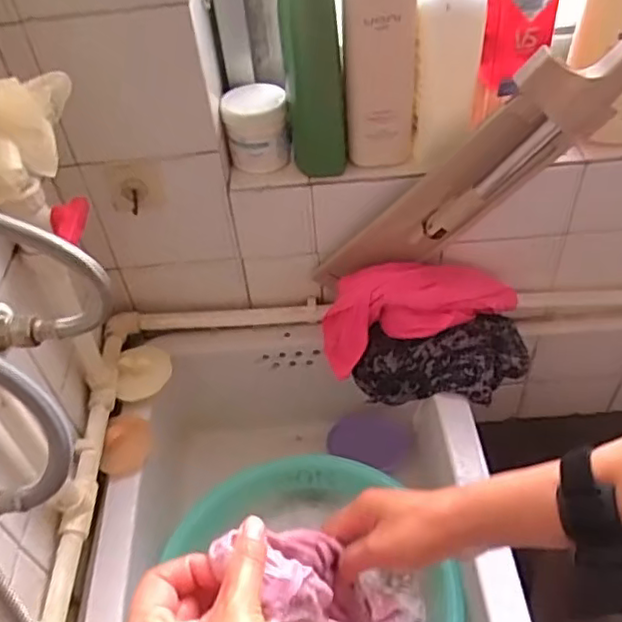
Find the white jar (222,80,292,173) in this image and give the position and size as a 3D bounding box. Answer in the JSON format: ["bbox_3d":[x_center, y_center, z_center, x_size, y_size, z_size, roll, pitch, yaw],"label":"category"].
[{"bbox_3d":[-0.061,-0.203,0.721,0.070,0.076,0.062,-12,47,-6],"label":"white jar"}]

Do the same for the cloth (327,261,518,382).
[{"bbox_3d":[0.131,-0.007,0.789,0.239,0.105,0.091,-10,47,-3],"label":"cloth"}]

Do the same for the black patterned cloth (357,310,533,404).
[{"bbox_3d":[0.160,0.070,0.780,0.210,0.067,0.103,-8,47,-2],"label":"black patterned cloth"}]

